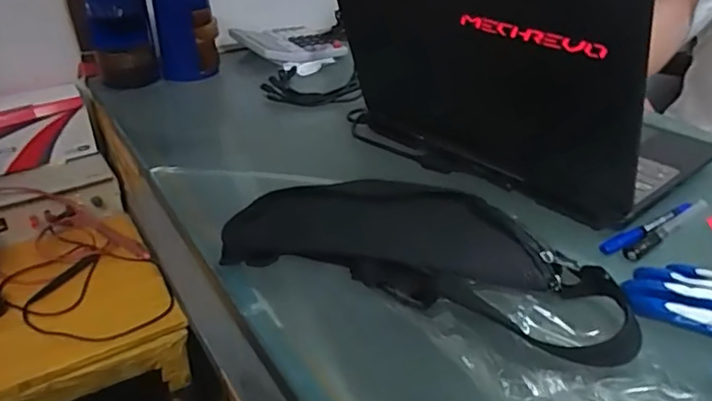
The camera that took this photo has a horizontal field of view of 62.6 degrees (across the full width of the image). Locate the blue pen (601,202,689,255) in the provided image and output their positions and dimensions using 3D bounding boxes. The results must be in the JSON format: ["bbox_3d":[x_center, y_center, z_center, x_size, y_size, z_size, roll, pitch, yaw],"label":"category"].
[{"bbox_3d":[0.279,0.028,0.559,0.127,0.013,0.016,-19,36,-27],"label":"blue pen"}]

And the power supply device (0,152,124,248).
[{"bbox_3d":[-0.469,-0.006,0.890,0.194,0.074,0.088,-19,36,-27],"label":"power supply device"}]

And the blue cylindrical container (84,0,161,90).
[{"bbox_3d":[-0.366,-0.252,0.915,0.085,0.139,0.071,-16,35,-23],"label":"blue cylindrical container"}]

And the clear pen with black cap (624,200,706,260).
[{"bbox_3d":[0.302,0.027,0.562,0.141,0.015,0.013,-23,38,-31],"label":"clear pen with black cap"}]

